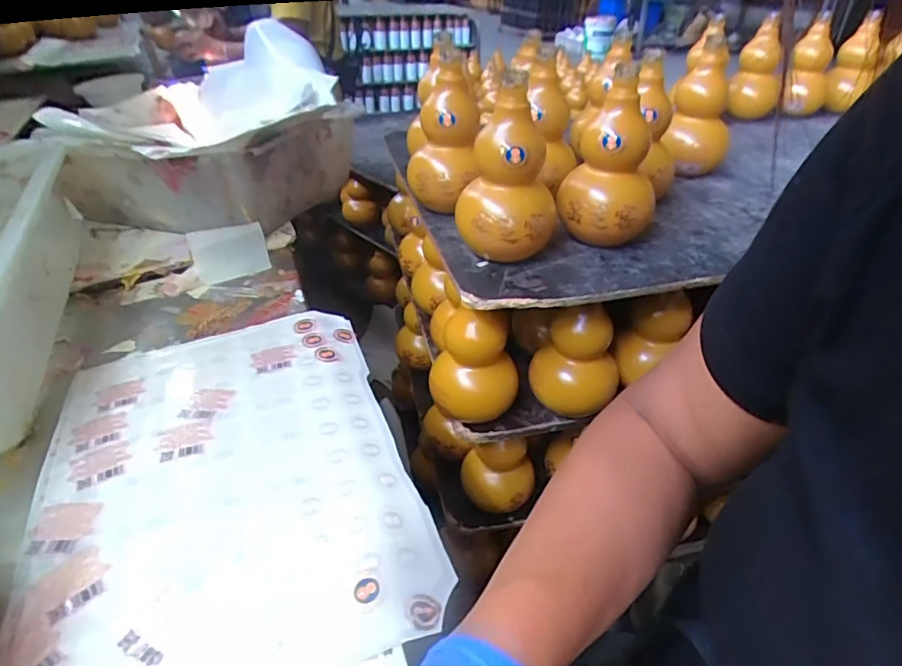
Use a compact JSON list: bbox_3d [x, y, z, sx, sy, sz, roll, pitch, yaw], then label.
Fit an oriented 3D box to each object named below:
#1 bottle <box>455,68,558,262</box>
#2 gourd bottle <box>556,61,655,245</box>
[{"bbox_3d":[0.058,-0.159,0.544,0.100,0.163,0.091,2,35,1],"label":"bottle"},{"bbox_3d":[0.166,-0.180,0.569,0.083,0.158,0.091,-14,38,-21],"label":"gourd bottle"}]

